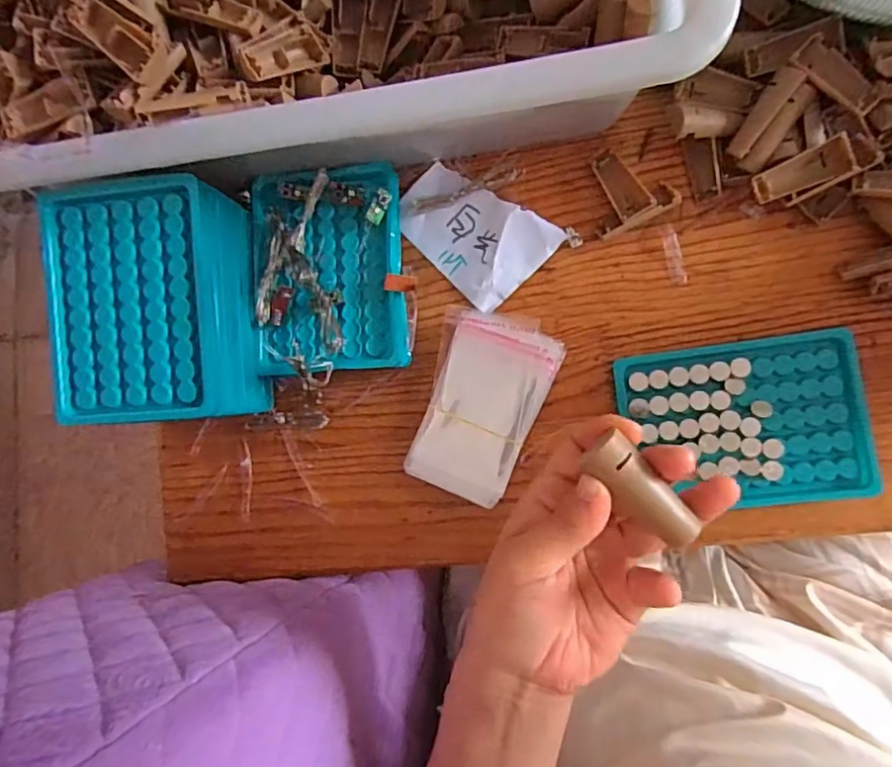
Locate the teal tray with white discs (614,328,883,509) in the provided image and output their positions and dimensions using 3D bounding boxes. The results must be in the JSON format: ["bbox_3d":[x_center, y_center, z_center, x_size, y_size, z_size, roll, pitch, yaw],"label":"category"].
[{"bbox_3d":[0.173,0.024,0.330,0.129,0.010,0.095,-8,85,9],"label":"teal tray with white discs"}]

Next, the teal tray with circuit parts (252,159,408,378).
[{"bbox_3d":[-0.075,-0.072,0.366,0.094,0.033,0.130,-4,86,9],"label":"teal tray with circuit parts"}]

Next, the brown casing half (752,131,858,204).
[{"bbox_3d":[0.198,-0.119,0.317,0.049,0.009,0.021,-19,98,15],"label":"brown casing half"}]

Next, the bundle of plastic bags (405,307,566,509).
[{"bbox_3d":[0.023,0.015,0.356,0.072,0.013,0.115,15,89,10],"label":"bundle of plastic bags"}]

